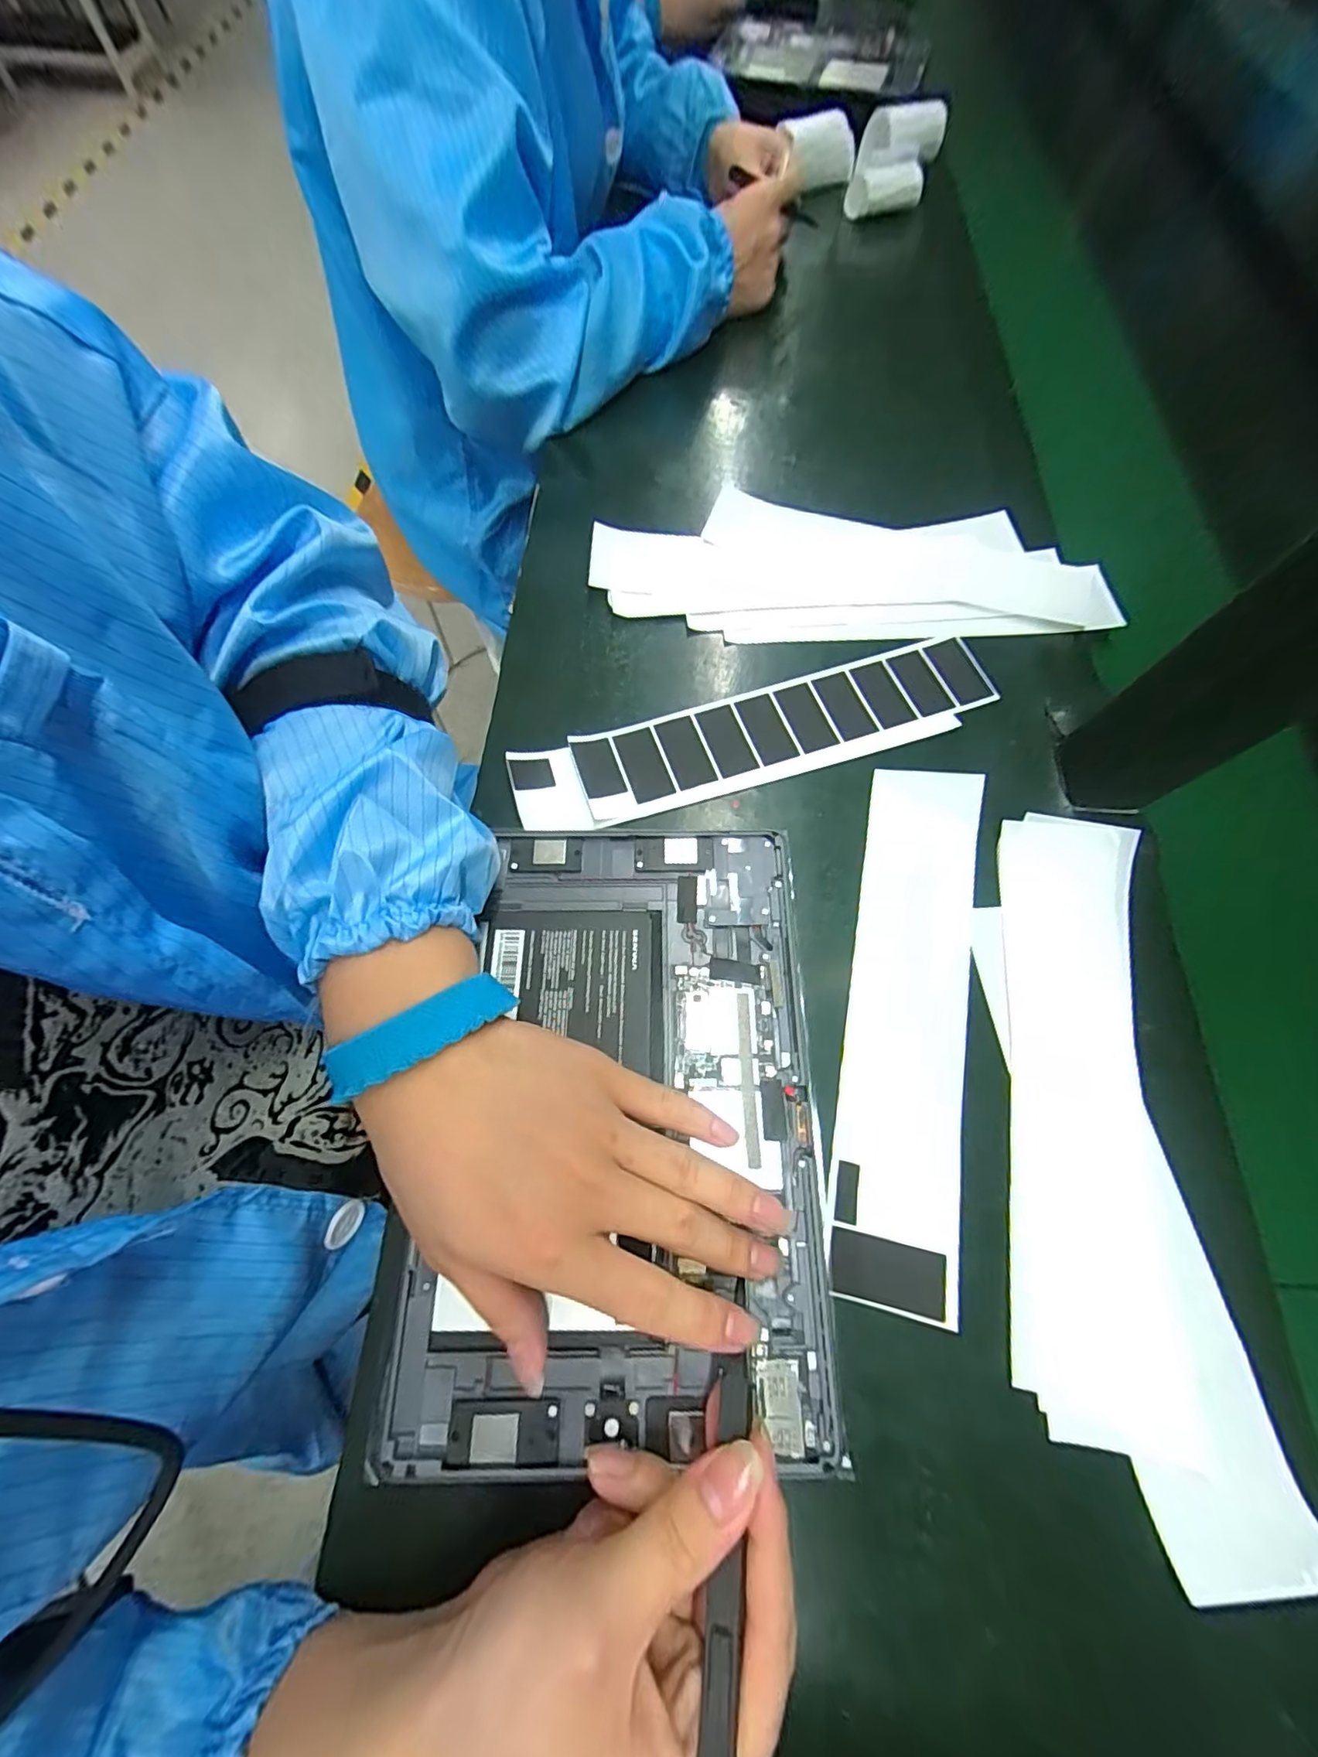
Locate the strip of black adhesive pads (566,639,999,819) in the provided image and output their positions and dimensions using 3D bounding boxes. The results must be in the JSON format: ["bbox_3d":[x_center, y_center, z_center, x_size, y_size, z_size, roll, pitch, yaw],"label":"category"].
[{"bbox_3d":[0.079,-0.096,0.353,0.262,0.006,0.051,-17,66,-7],"label":"strip of black adhesive pads"}]

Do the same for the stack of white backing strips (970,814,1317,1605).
[{"bbox_3d":[0.202,0.113,0.263,0.091,0.013,0.302,2,68,1],"label":"stack of white backing strips"}]

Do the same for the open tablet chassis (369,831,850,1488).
[{"bbox_3d":[-0.017,0.096,0.251,0.166,0.006,0.252,-1,68,0],"label":"open tablet chassis"}]

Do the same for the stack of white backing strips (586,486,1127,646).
[{"bbox_3d":[0.127,-0.221,0.400,0.343,0.008,0.131,1,68,1],"label":"stack of white backing strips"}]

